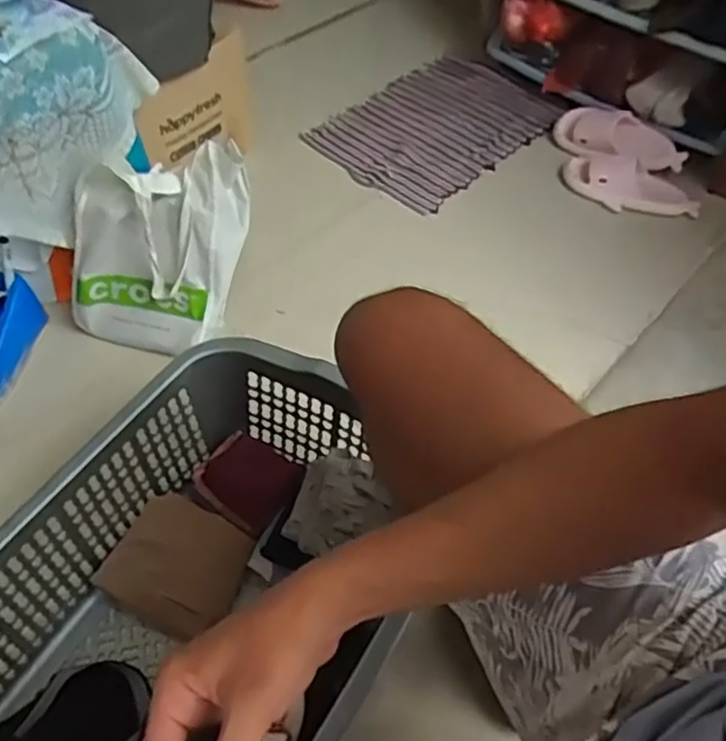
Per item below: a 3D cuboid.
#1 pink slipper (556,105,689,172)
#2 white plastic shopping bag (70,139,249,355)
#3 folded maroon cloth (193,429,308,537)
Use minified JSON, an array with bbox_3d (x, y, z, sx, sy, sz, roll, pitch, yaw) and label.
[{"bbox_3d":[0.530,-0.474,1.435,0.257,0.069,0.120,16,53,11],"label":"pink slipper"},{"bbox_3d":[-0.314,-0.180,1.060,0.237,0.338,0.086,11,28,-12],"label":"white plastic shopping bag"},{"bbox_3d":[-0.159,0.149,0.963,0.125,0.027,0.118,28,56,19],"label":"folded maroon cloth"}]

